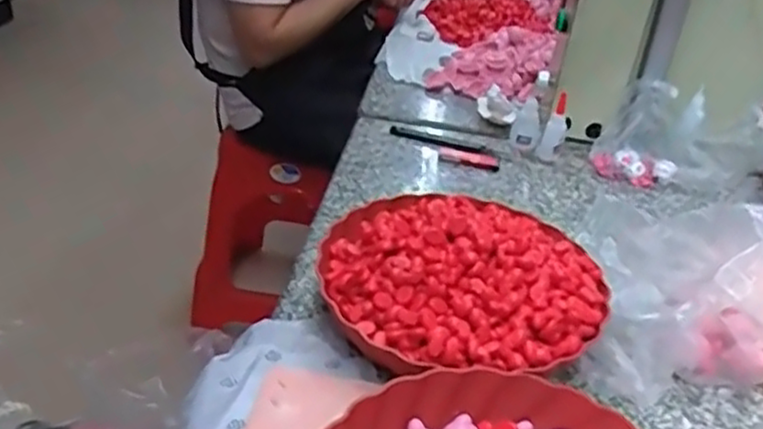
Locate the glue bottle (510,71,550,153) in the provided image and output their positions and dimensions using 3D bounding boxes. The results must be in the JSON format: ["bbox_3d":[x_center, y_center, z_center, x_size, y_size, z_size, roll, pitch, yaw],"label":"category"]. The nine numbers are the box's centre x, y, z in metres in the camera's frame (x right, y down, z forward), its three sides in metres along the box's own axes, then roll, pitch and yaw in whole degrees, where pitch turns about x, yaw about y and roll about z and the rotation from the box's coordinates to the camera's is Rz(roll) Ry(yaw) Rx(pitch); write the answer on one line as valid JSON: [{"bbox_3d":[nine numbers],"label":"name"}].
[{"bbox_3d":[0.198,-0.139,0.936,0.036,0.024,0.119,16,73,15],"label":"glue bottle"}]

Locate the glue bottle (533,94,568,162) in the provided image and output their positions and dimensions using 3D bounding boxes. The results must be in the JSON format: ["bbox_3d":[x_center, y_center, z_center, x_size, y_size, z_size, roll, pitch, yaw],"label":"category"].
[{"bbox_3d":[0.215,-0.109,0.896,0.031,0.082,0.023,16,33,15],"label":"glue bottle"}]

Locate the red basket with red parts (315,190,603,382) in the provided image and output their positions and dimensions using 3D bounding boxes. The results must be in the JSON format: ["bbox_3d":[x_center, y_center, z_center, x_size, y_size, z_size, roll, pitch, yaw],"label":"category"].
[{"bbox_3d":[0.066,0.044,0.607,0.229,0.064,0.229,5,32,-3],"label":"red basket with red parts"}]

